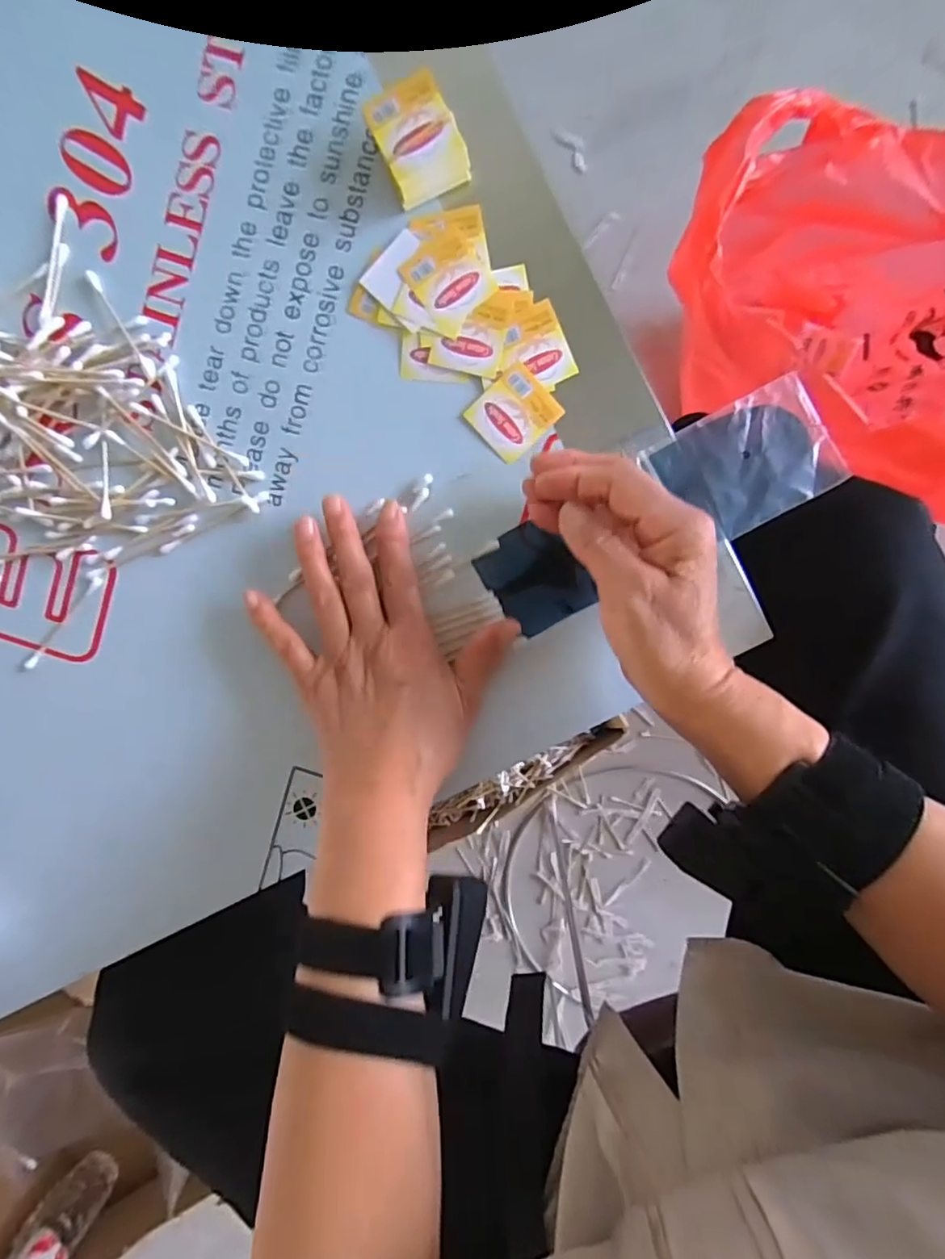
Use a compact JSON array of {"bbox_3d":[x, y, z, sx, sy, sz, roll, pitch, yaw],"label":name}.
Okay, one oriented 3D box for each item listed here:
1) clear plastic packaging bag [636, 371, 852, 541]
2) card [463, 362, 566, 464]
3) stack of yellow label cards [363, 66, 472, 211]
[{"bbox_3d":[0.152,-0.092,0.337,0.091,0.005,0.067,-28,93,4],"label":"clear plastic packaging bag"},{"bbox_3d":[0.023,-0.123,0.341,0.043,0.004,0.040,-42,91,5],"label":"card"},{"bbox_3d":[-0.029,-0.260,0.322,0.041,0.023,0.047,-25,93,4],"label":"stack of yellow label cards"}]

